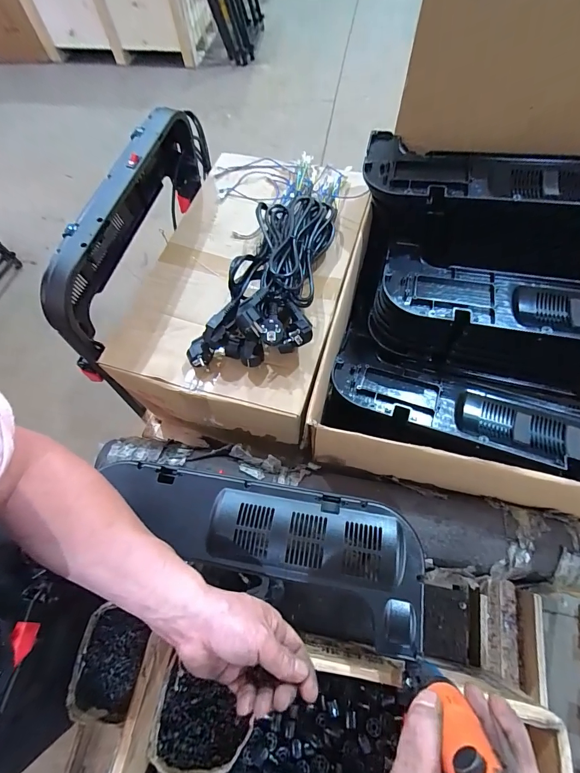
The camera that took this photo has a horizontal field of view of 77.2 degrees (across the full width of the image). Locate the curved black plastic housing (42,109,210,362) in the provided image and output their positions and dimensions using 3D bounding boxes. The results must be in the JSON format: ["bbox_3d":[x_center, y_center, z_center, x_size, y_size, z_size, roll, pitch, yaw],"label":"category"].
[{"bbox_3d":[-0.270,-0.324,0.676,0.068,0.195,0.573,9,65,8],"label":"curved black plastic housing"}]

